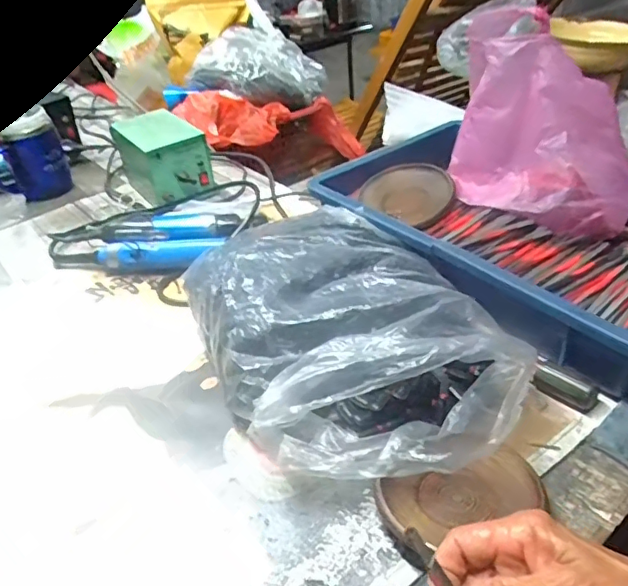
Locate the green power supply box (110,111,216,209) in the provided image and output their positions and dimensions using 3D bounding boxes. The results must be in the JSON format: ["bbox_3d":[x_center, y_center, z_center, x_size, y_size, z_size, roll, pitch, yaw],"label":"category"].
[{"bbox_3d":[-0.228,-0.209,0.841,0.093,0.093,0.138,-26,41,-25],"label":"green power supply box"}]

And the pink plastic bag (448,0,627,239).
[{"bbox_3d":[0.243,-0.181,0.583,0.194,0.176,0.119,18,42,29],"label":"pink plastic bag"}]

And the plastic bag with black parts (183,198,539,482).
[{"bbox_3d":[0.028,0.032,0.509,0.236,0.103,0.317,-18,36,-19],"label":"plastic bag with black parts"}]

